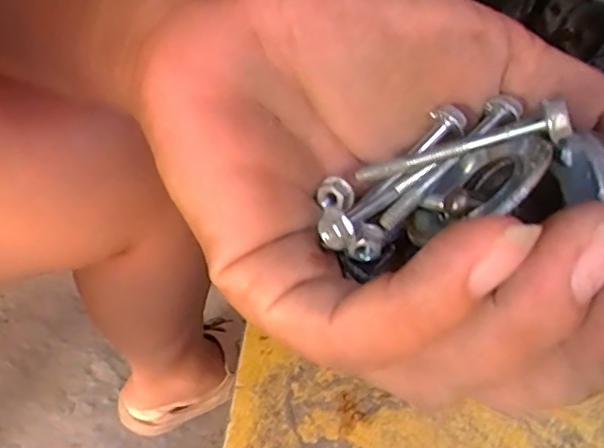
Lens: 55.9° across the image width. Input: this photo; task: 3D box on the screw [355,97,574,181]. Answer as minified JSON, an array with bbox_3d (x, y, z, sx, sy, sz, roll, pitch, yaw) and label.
[{"bbox_3d":[0.031,-0.015,0.116,0.043,0.007,0.004,-13,38,29],"label":"screw"}]

